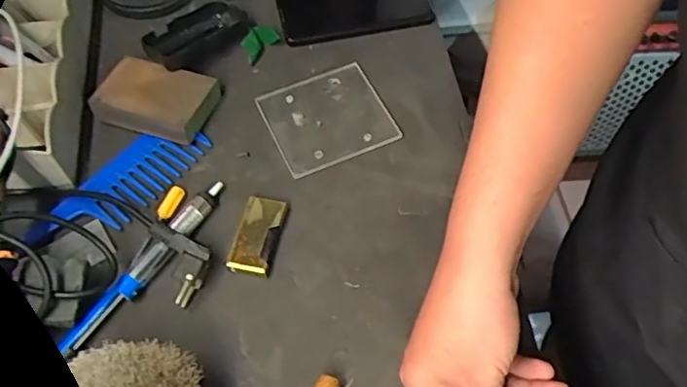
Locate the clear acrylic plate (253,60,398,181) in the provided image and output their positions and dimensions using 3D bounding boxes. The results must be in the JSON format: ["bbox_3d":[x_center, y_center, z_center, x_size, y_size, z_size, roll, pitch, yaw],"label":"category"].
[{"bbox_3d":[-0.015,-0.074,0.568,0.112,0.007,0.102,-23,61,-11],"label":"clear acrylic plate"}]

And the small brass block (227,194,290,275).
[{"bbox_3d":[-0.073,0.035,0.496,0.036,0.014,0.068,11,60,6],"label":"small brass block"}]

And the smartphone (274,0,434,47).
[{"bbox_3d":[0.011,-0.208,0.641,0.165,0.012,0.082,-12,60,-7],"label":"smartphone"}]

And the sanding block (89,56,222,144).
[{"bbox_3d":[-0.178,-0.090,0.562,0.103,0.031,0.070,16,60,9],"label":"sanding block"}]

